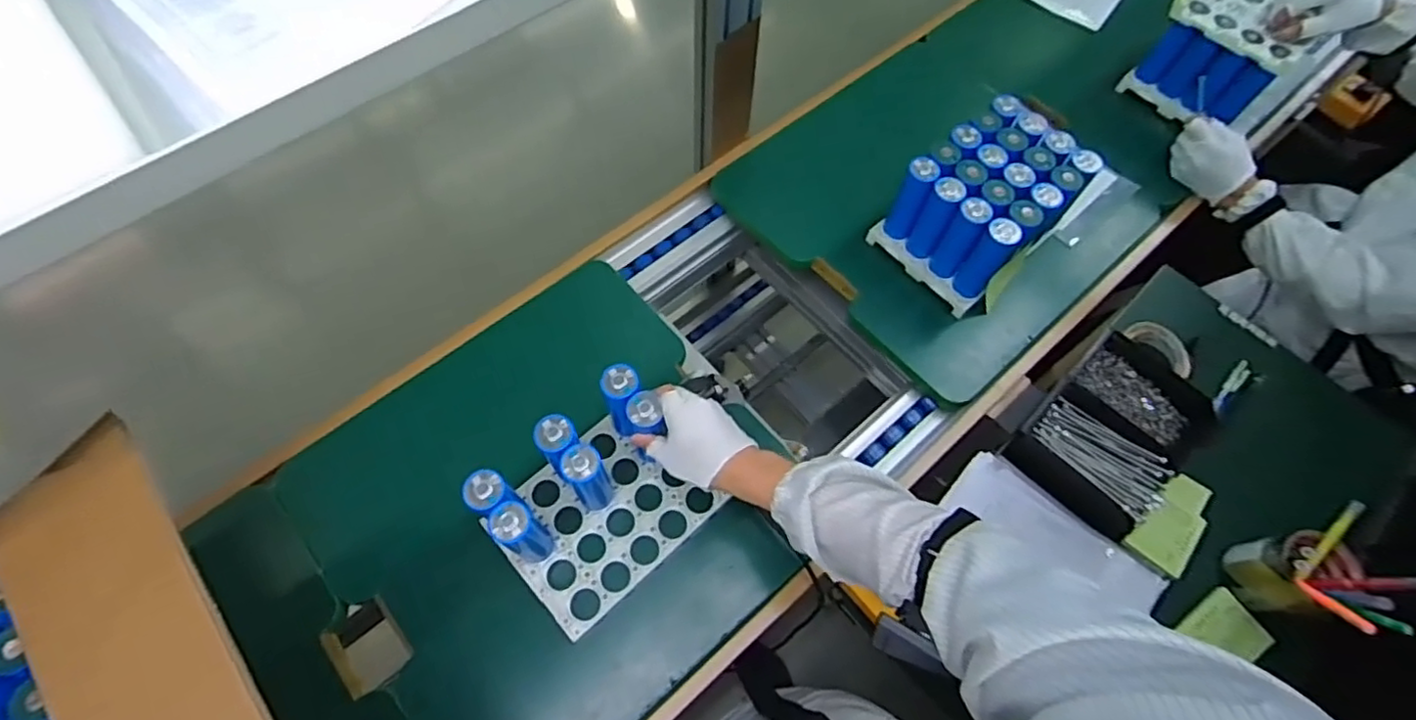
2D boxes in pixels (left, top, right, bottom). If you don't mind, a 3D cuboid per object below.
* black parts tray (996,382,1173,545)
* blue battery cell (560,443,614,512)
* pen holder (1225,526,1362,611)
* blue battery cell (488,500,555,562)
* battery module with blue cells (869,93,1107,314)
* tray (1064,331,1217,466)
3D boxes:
[{"bbox_3d":[0.469,0.122,0.808,0.119,0.080,0.164,-41,72,-19],"label":"black parts tray"},{"bbox_3d":[-0.128,0.130,0.703,0.039,0.133,0.039,1,64,-1],"label":"blue battery cell"},{"bbox_3d":[0.642,0.230,0.714,0.085,0.113,0.074,-17,66,-9],"label":"pen holder"},{"bbox_3d":[-0.190,0.181,0.675,0.038,0.126,0.037,1,64,-1],"label":"blue battery cell"},{"bbox_3d":[0.374,-0.206,0.892,0.215,0.161,0.174,-37,71,-17],"label":"battery module with blue cells"},{"bbox_3d":[0.545,0.054,0.828,0.127,0.054,0.165,-34,70,-16],"label":"tray"}]

